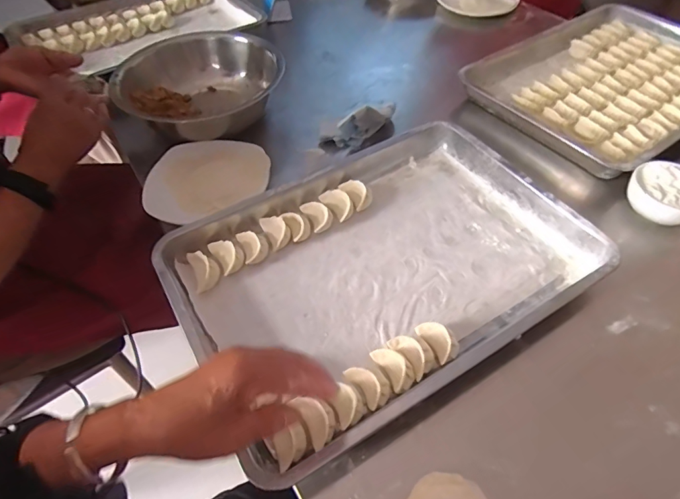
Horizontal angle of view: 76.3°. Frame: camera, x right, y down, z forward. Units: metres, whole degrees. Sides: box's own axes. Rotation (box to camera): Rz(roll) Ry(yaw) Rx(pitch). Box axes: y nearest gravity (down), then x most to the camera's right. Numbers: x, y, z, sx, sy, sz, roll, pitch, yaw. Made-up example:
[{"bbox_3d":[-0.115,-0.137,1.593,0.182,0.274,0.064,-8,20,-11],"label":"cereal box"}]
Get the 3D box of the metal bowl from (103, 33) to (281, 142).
[{"bbox_3d":[-0.247,-0.276,0.787,0.263,0.121,0.263,-1,53,1],"label":"metal bowl"}]

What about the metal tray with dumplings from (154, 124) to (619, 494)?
[{"bbox_3d":[0.051,0.014,0.553,0.479,0.054,0.346,-27,56,-17],"label":"metal tray with dumplings"}]

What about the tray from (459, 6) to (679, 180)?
[{"bbox_3d":[0.521,-0.328,0.826,0.532,0.062,0.354,-32,58,-20],"label":"tray"}]

